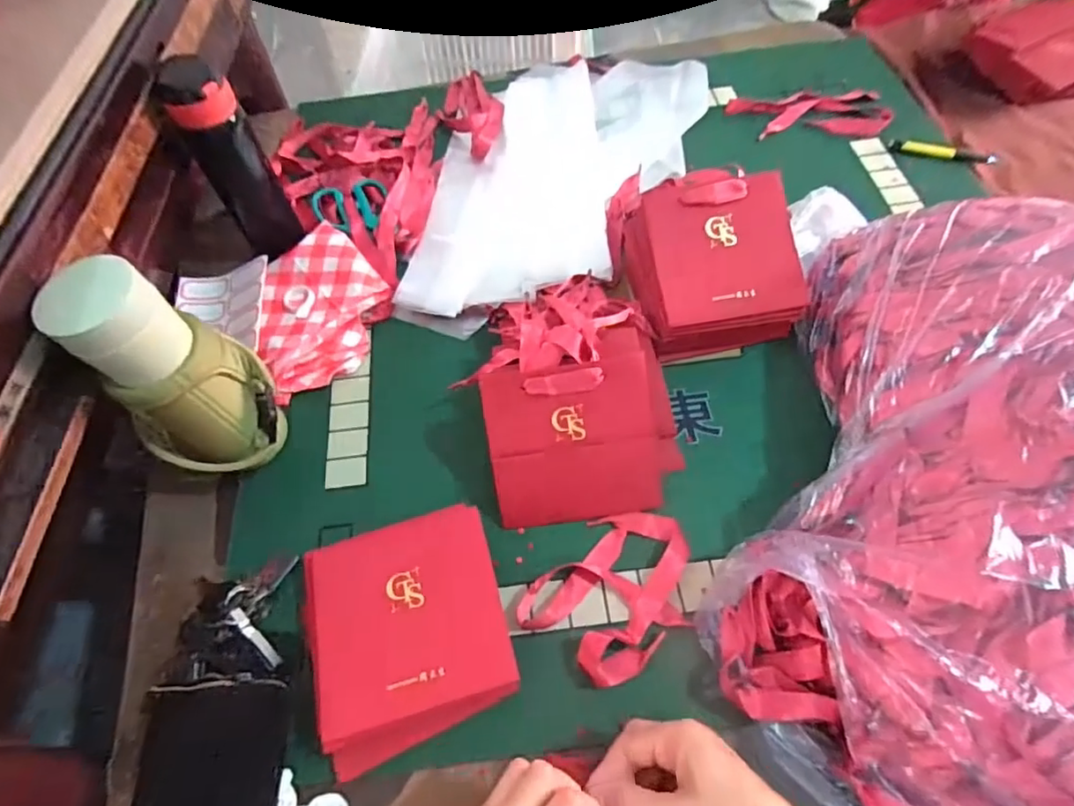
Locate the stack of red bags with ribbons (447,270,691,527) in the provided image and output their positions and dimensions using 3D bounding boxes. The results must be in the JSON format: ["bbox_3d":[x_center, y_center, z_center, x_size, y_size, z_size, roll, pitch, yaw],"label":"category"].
[{"bbox_3d":[0.033,-0.025,0.535,0.166,0.089,0.239,-8,60,-3],"label":"stack of red bags with ribbons"}]

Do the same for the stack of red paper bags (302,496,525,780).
[{"bbox_3d":[-0.102,0.175,0.454,0.152,0.037,0.167,-15,60,-6],"label":"stack of red paper bags"}]

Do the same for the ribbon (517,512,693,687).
[{"bbox_3d":[0.068,0.148,0.480,0.104,0.023,0.143,36,67,21],"label":"ribbon"}]

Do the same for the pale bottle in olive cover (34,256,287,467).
[{"bbox_3d":[-0.281,-0.012,0.474,0.079,0.218,0.105,32,64,20],"label":"pale bottle in olive cover"}]

